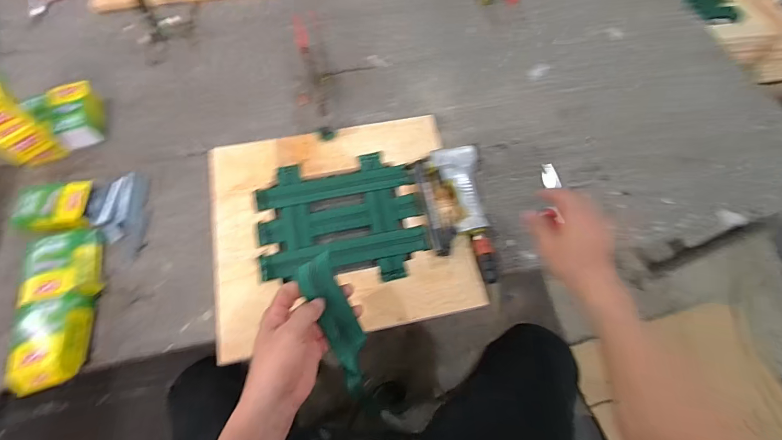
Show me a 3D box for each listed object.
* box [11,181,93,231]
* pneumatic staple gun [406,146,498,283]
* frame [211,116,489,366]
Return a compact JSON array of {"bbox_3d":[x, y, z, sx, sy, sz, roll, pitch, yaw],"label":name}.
[{"bbox_3d":[-0.587,-0.025,0.648,0.120,0.039,0.086,-5,64,-3],"label":"box"},{"bbox_3d":[0.121,-0.014,0.637,0.121,0.050,0.237,-14,65,-7],"label":"pneumatic staple gun"},{"bbox_3d":[-0.091,0.000,0.646,0.422,0.019,0.387,-11,64,-6],"label":"frame"}]

